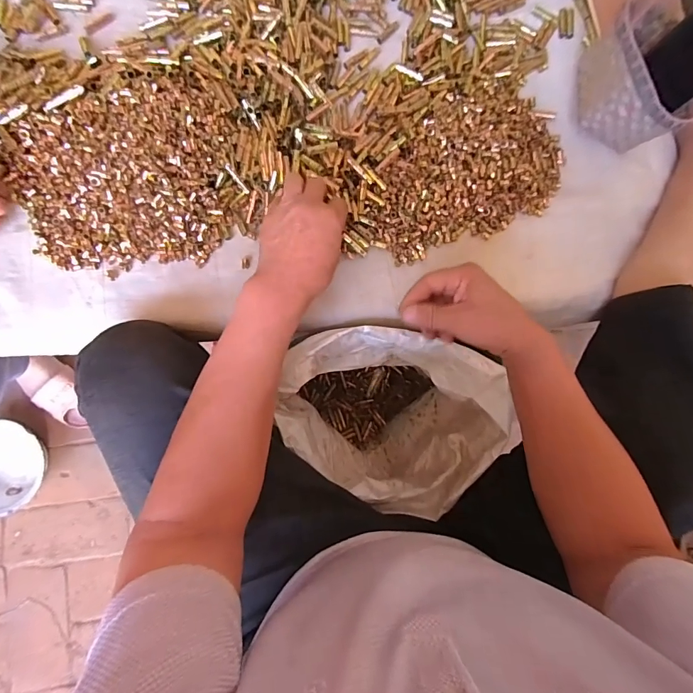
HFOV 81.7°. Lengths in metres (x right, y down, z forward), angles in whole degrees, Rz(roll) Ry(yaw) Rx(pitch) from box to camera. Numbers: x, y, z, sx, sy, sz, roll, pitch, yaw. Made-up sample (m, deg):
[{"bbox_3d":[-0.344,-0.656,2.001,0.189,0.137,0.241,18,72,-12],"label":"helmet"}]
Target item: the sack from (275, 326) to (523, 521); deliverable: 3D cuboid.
[{"bbox_3d":[0.039,0.108,0.666,0.287,0.391,0.223,23,82,-3],"label":"sack"}]

